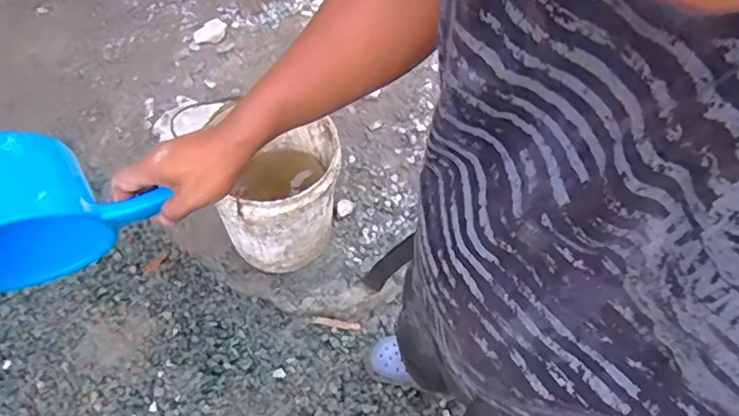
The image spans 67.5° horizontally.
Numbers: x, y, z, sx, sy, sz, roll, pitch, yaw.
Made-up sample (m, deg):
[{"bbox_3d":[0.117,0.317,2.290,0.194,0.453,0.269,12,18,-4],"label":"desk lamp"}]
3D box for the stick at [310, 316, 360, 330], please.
[{"bbox_3d":[-0.088,0.298,1.432,0.131,0.019,0.019,13,56,-13],"label":"stick"}]

